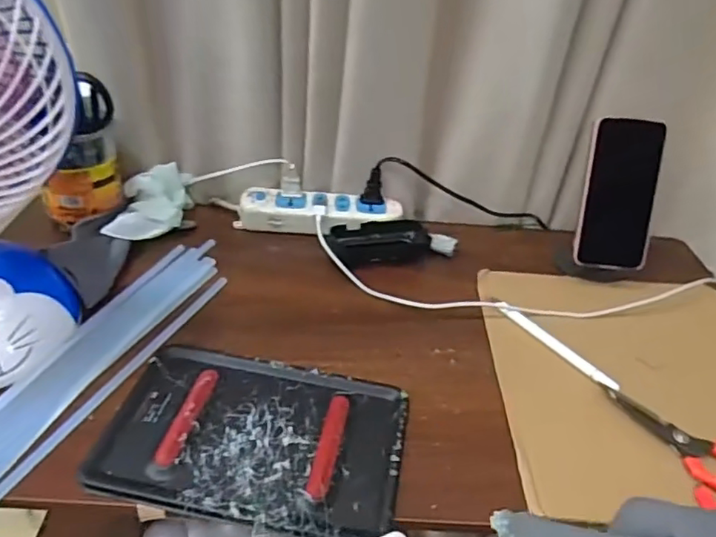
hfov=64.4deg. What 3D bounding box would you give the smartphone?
[{"bbox_3d":[0.269,-0.075,0.584,0.073,0.151,0.012,4,11,4],"label":"smartphone"}]

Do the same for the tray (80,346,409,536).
[{"bbox_3d":[-0.075,0.123,0.427,0.215,0.008,0.140,9,37,5],"label":"tray"}]

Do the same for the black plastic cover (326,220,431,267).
[{"bbox_3d":[0.024,-0.029,0.641,0.112,0.021,0.054,-10,39,-19],"label":"black plastic cover"}]

